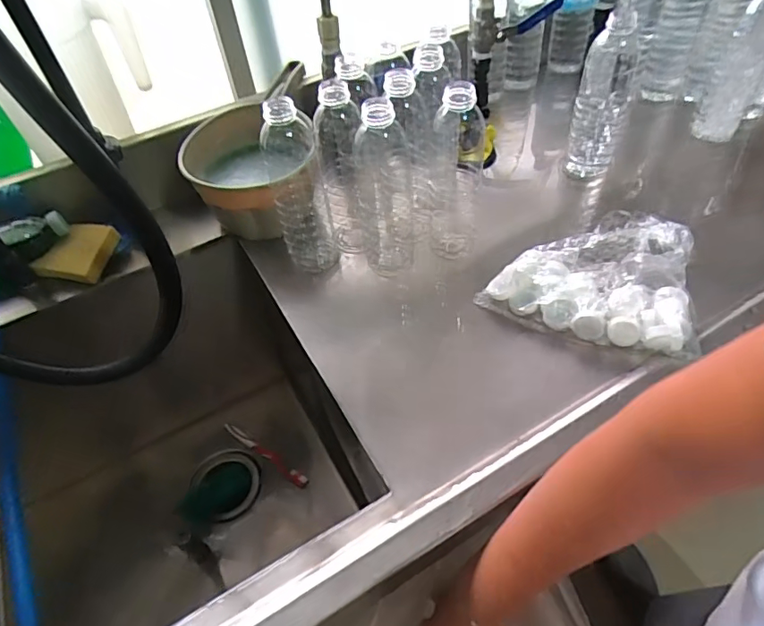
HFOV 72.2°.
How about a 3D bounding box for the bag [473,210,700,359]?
[{"bbox_3d":[0.240,-0.057,0.610,0.211,0.032,0.207,11,51,15],"label":"bag"}]

